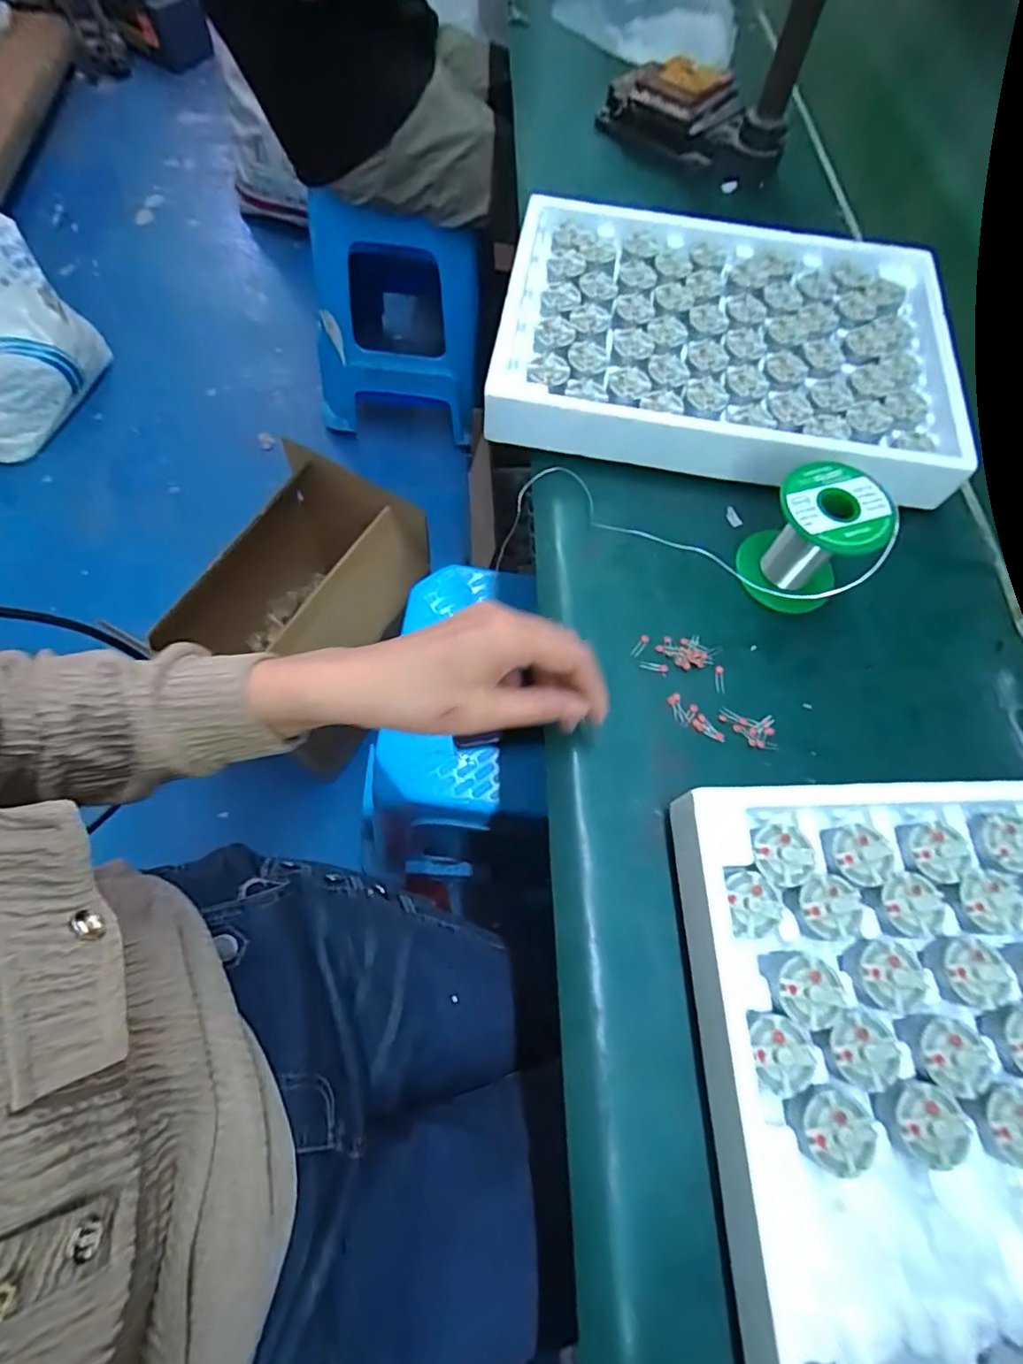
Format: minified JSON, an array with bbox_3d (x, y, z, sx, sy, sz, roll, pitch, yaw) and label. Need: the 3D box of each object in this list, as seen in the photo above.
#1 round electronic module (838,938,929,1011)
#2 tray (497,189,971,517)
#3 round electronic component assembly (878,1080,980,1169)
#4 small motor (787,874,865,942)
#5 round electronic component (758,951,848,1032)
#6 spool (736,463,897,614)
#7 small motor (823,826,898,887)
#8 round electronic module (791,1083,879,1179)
[{"bbox_3d":[0.183,0.143,0.287,0.032,0.019,0.030,1,67,-2],"label":"round electronic module"},{"bbox_3d":[0.170,-0.273,0.463,0.347,0.037,0.255,7,67,1],"label":"tray"},{"bbox_3d":[0.187,0.199,0.263,0.032,0.017,0.032,1,67,-2],"label":"round electronic component assembly"},{"bbox_3d":[0.160,0.114,0.295,0.033,0.016,0.029,-11,68,-7],"label":"small motor"},{"bbox_3d":[0.141,0.148,0.283,0.034,0.023,0.031,1,67,-2],"label":"round electronic component"},{"bbox_3d":[0.196,-0.091,0.389,0.066,0.079,0.068,1,67,-2],"label":"spool"},{"bbox_3d":[0.183,0.092,0.308,0.034,0.020,0.029,19,68,6],"label":"small motor"},{"bbox_3d":[0.143,0.198,0.259,0.030,0.016,0.031,1,67,-2],"label":"round electronic module"}]

